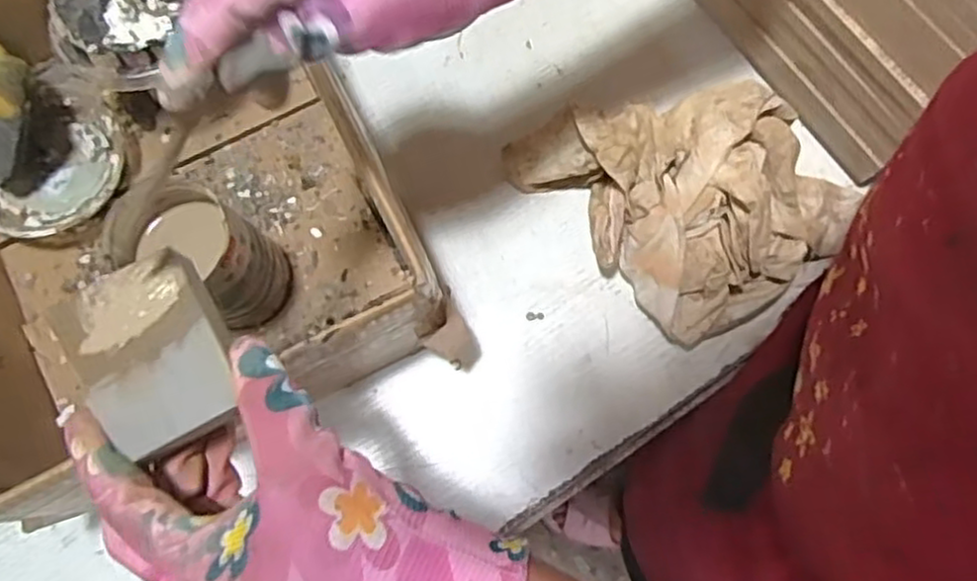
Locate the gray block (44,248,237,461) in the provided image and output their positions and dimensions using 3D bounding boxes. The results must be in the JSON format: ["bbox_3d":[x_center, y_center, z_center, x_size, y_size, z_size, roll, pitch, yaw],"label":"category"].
[{"bbox_3d":[-0.128,0.024,0.274,0.054,0.009,0.067,-28,77,-6],"label":"gray block"}]

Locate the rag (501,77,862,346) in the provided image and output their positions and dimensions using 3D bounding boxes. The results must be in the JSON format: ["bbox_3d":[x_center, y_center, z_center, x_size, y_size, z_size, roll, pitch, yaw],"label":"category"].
[{"bbox_3d":[0.130,-0.076,0.450,0.157,0.086,0.190,-40,79,-9],"label":"rag"}]

